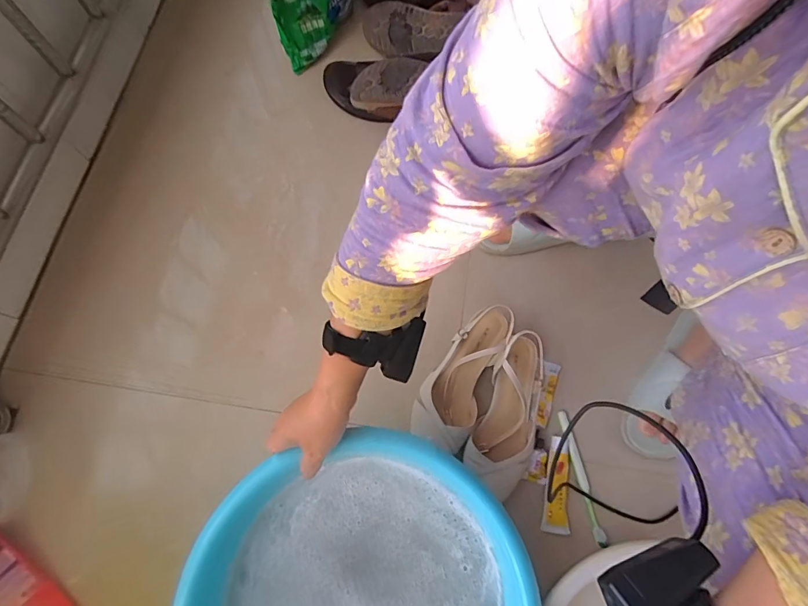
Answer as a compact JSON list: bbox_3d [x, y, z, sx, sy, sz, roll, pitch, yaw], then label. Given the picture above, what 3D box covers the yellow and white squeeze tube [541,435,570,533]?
[{"bbox_3d":[0.218,0.255,0.605,0.034,0.014,0.125,8,72,1],"label":"yellow and white squeeze tube"}]

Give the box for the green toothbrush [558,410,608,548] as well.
[{"bbox_3d":[0.254,0.247,0.615,0.017,0.009,0.181,-11,73,-4],"label":"green toothbrush"}]

